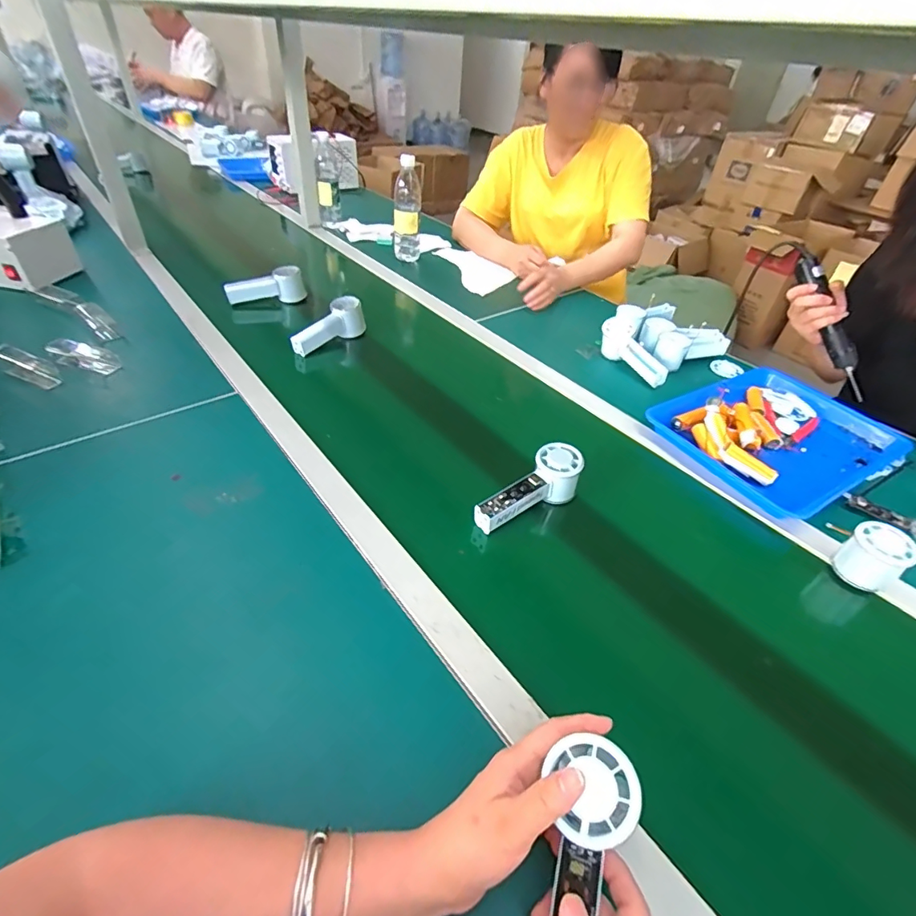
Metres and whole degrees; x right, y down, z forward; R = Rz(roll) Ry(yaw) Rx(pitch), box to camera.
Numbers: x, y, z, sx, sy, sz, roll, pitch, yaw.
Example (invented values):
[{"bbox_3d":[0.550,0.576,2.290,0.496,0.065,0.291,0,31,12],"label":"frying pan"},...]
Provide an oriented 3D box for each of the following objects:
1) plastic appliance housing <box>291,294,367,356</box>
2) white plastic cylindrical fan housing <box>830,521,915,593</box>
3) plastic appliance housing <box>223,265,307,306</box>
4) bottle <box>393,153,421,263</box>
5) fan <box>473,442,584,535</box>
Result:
[{"bbox_3d":[-0.245,-0.238,0.873,0.142,0.072,0.056,-40,56,-20],"label":"plastic appliance housing"},{"bbox_3d":[0.463,0.112,0.530,0.053,0.062,0.054,3,41,-3],"label":"white plastic cylindrical fan housing"},{"bbox_3d":[-0.398,-0.354,0.978,0.152,0.067,0.045,-16,46,-23],"label":"plastic appliance housing"},{"bbox_3d":[-0.126,-0.608,1.165,0.064,0.220,0.056,-1,42,-8],"label":"bottle"},{"bbox_3d":[0.086,0.043,0.580,0.152,0.052,0.052,-31,52,-18],"label":"fan"}]

